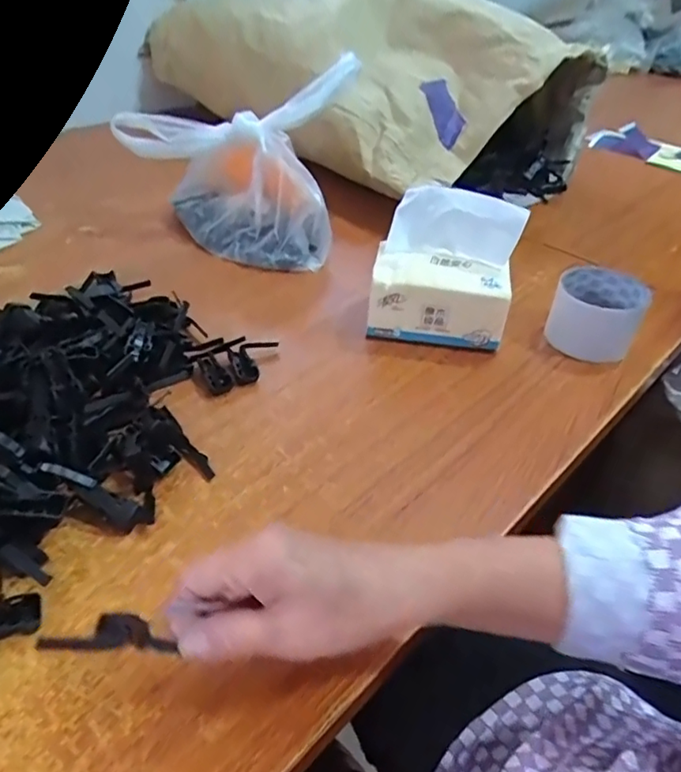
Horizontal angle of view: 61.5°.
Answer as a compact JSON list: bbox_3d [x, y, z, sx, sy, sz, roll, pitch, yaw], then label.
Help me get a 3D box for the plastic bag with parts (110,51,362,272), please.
[{"bbox_3d":[-0.122,-0.276,0.694,0.261,0.176,0.161,18,43,15],"label":"plastic bag with parts"}]

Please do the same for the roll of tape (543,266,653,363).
[{"bbox_3d":[0.258,-0.073,0.581,0.082,0.065,0.084,2,41,-2],"label":"roll of tape"}]

